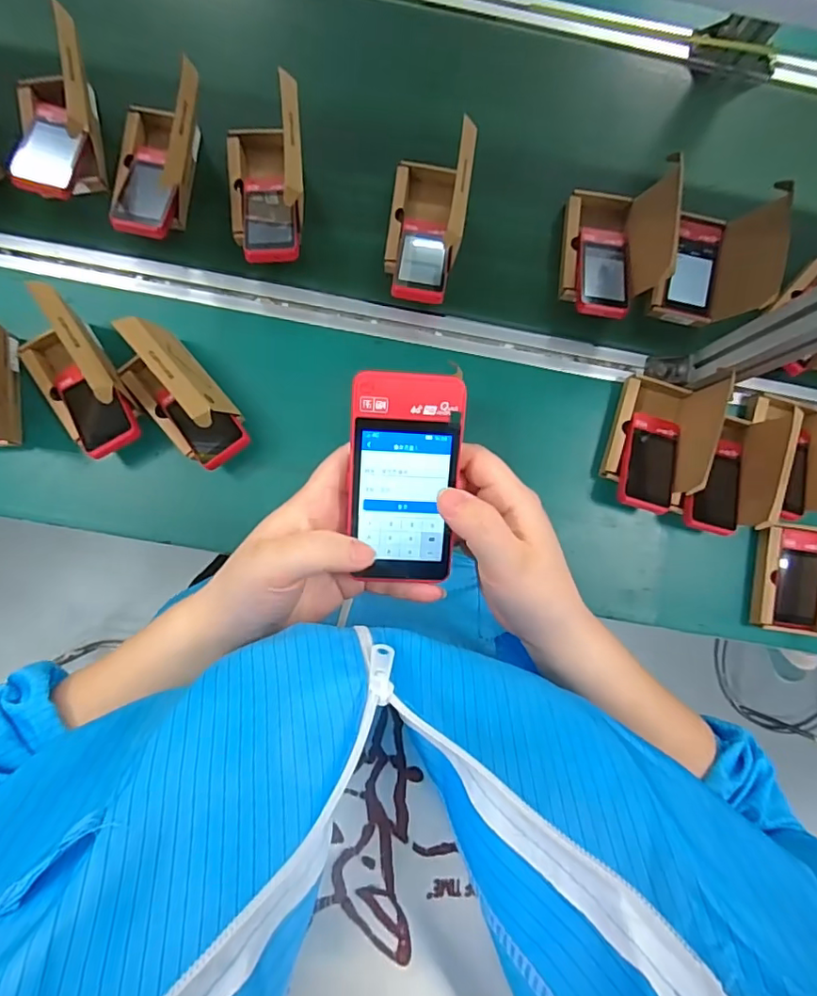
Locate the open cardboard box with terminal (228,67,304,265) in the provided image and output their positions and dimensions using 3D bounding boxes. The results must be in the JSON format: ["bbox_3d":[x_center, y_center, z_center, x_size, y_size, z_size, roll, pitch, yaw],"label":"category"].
[{"bbox_3d":[-0.173,-0.386,0.657,0.093,0.127,0.195,-4,86,-7],"label":"open cardboard box with terminal"}]

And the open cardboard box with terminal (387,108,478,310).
[{"bbox_3d":[0.020,-0.337,0.665,0.081,0.125,0.197,8,85,-7],"label":"open cardboard box with terminal"}]

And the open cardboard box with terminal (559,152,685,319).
[{"bbox_3d":[0.262,-0.322,0.689,0.103,0.110,0.181,8,85,-7],"label":"open cardboard box with terminal"}]

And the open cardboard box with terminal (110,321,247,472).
[{"bbox_3d":[-0.260,-0.113,0.627,0.086,0.130,0.162,-41,92,-8],"label":"open cardboard box with terminal"}]

